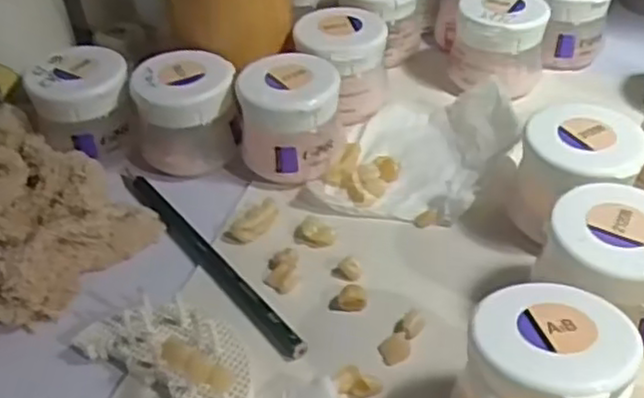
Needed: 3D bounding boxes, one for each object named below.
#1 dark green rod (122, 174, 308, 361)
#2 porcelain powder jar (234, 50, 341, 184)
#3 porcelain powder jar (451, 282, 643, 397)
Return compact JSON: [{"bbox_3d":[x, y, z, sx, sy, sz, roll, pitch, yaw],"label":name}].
[{"bbox_3d":[-0.054,0.025,0.326,0.010,0.009,0.147,-29,47,-26],"label":"dark green rod"},{"bbox_3d":[-0.017,-0.042,0.359,0.048,0.043,0.045,-1,43,1],"label":"porcelain powder jar"},{"bbox_3d":[0.070,0.061,0.234,0.049,0.056,0.051,-2,42,2],"label":"porcelain powder jar"}]

